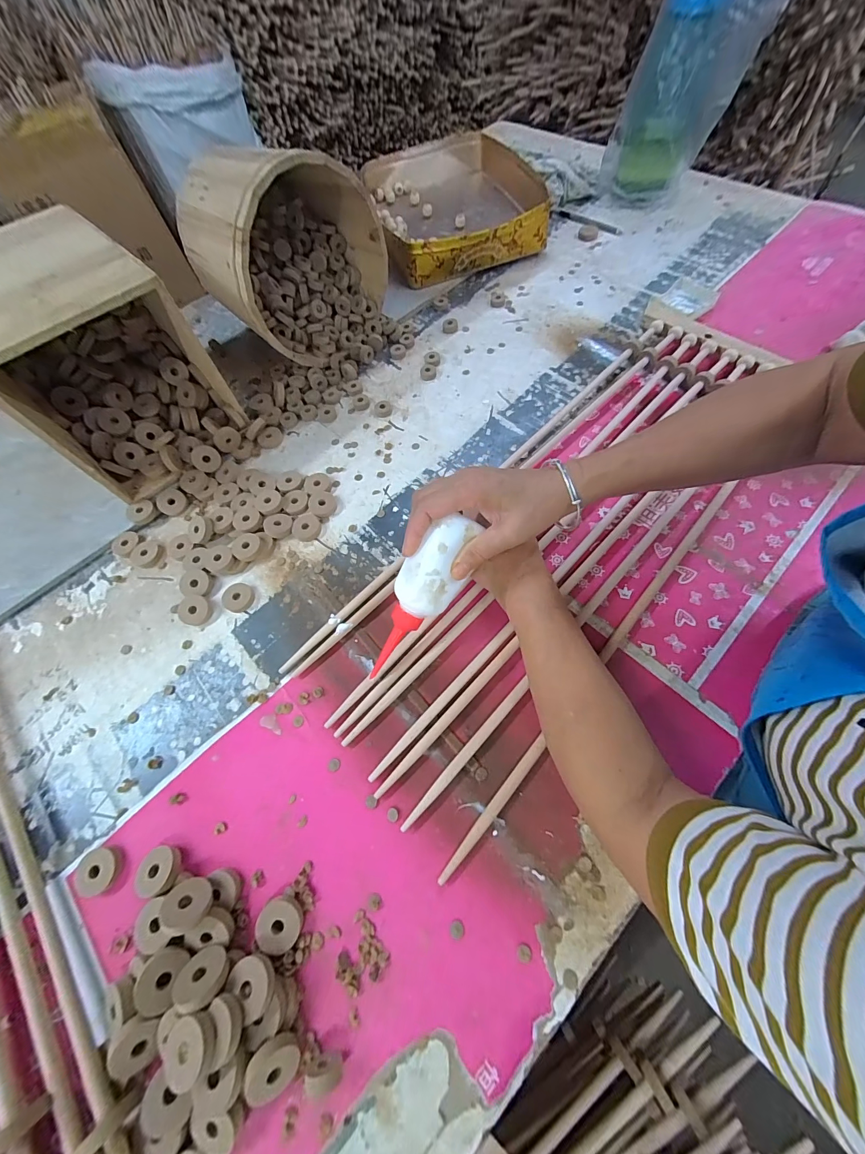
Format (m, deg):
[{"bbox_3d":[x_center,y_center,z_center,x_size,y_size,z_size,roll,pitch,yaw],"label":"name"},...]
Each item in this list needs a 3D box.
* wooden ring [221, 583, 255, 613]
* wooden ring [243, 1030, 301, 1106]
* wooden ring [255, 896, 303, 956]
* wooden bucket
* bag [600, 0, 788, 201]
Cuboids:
[{"bbox_3d":[-0.231,0.024,0.440,0.033,0.011,0.034,-2,66,4],"label":"wooden ring"},{"bbox_3d":[-0.112,0.343,0.258,0.033,0.007,0.036,7,74,-25],"label":"wooden ring"},{"bbox_3d":[-0.124,0.282,0.301,0.035,0.007,0.035,6,59,-10],"label":"wooden ring"},{"bbox_3d":[-0.213,-0.481,0.552,0.227,0.213,0.217,-40,69,-13],"label":"wooden bucket"},{"bbox_3d":[0.389,-0.770,0.571,0.158,0.277,0.146,11,67,10],"label":"bag"}]

